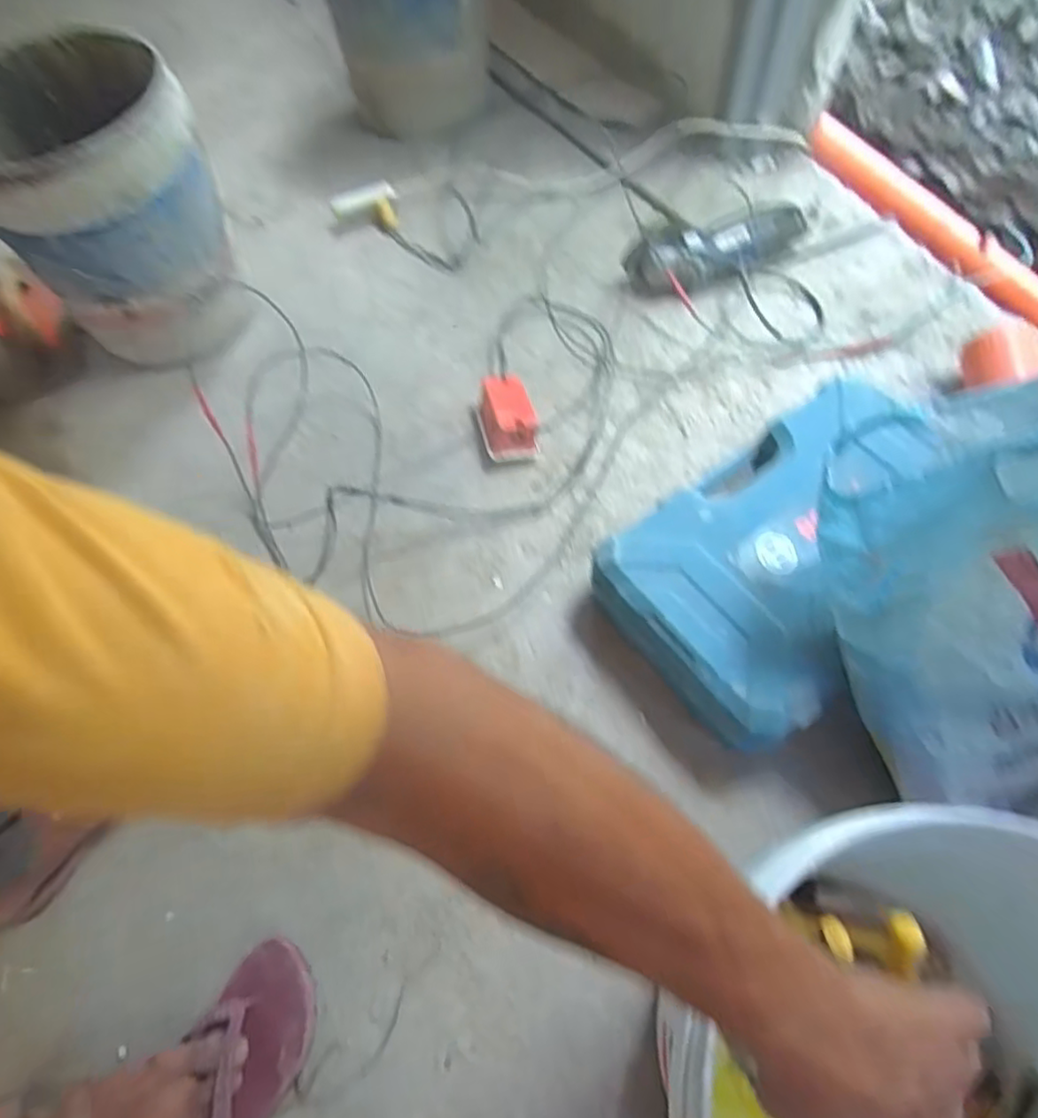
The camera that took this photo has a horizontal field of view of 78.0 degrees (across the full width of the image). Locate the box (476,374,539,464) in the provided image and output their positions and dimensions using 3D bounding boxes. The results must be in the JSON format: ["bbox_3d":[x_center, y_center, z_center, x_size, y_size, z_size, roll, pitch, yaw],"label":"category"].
[{"bbox_3d":[-0.019,-0.194,0.878,0.076,0.060,0.117,-9,64,-2],"label":"box"}]

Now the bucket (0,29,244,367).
[{"bbox_3d":[-0.574,-0.493,0.911,0.284,0.296,0.320,-30,66,-12],"label":"bucket"}]

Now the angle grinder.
[{"bbox_3d":[0.311,-0.474,0.989,0.283,0.073,0.084,-18,64,-4],"label":"angle grinder"}]

